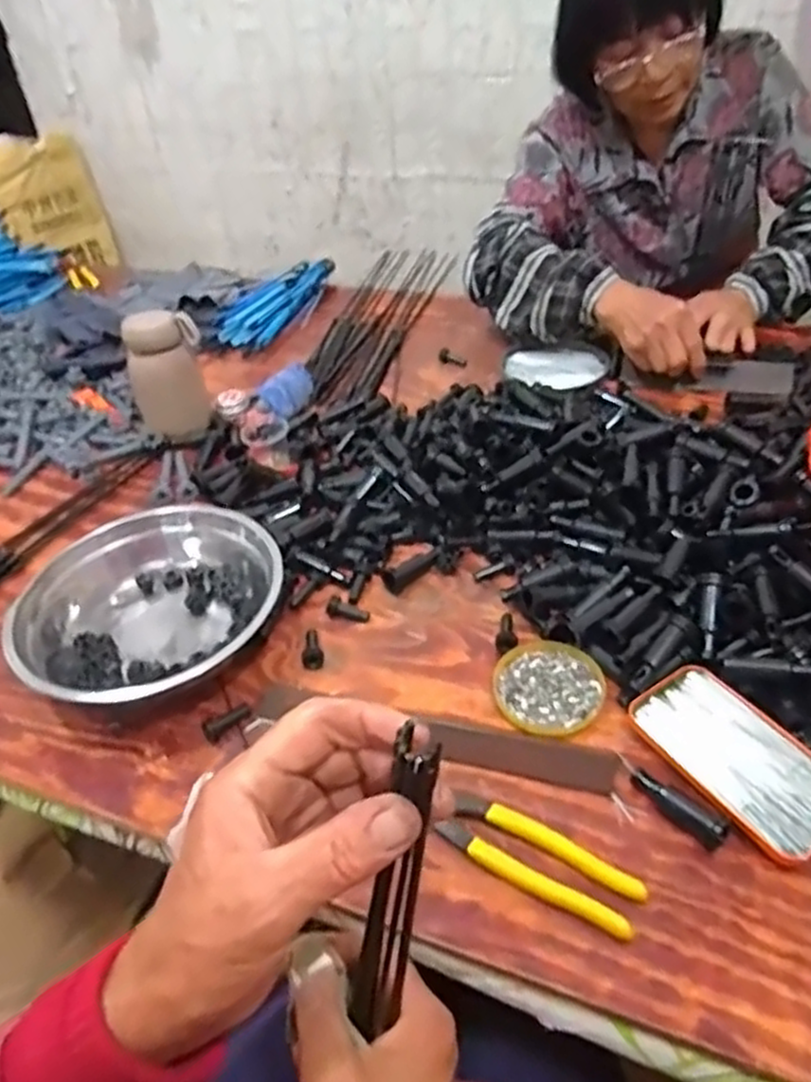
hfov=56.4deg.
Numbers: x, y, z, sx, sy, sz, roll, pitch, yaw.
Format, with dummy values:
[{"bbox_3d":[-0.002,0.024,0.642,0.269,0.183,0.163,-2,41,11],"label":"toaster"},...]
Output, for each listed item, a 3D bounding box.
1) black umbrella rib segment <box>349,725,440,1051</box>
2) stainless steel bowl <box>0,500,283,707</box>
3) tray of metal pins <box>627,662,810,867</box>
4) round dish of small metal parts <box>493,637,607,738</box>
[{"bbox_3d":[-0.003,0.135,0.300,0.019,0.137,0.023,22,28,28],"label":"black umbrella rib segment"},{"bbox_3d":[-0.214,0.059,0.646,0.211,0.060,0.216,-3,41,3],"label":"stainless steel bowl"},{"bbox_3d":[0.231,0.149,0.523,0.076,0.021,0.143,-26,45,-22],"label":"tray of metal pins"},{"bbox_3d":[0.112,0.113,0.590,0.081,0.008,0.090,8,43,14],"label":"round dish of small metal parts"}]

